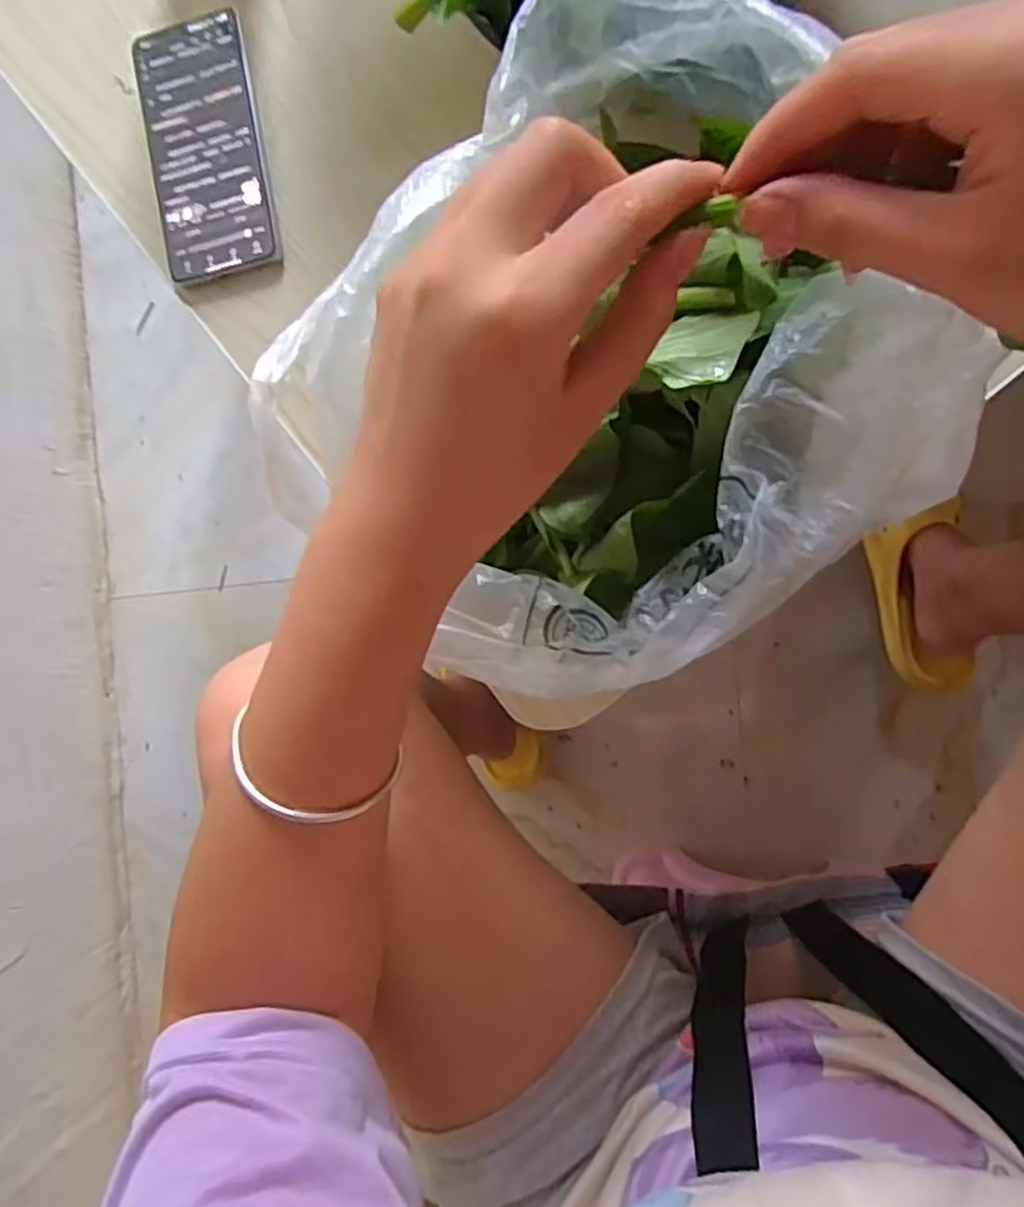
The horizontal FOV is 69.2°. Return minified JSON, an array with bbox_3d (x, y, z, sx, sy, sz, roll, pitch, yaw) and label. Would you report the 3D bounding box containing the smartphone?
[{"bbox_3d":[-0.193,-0.287,0.468,0.075,0.008,0.159,-12,88,6],"label":"smartphone"}]

